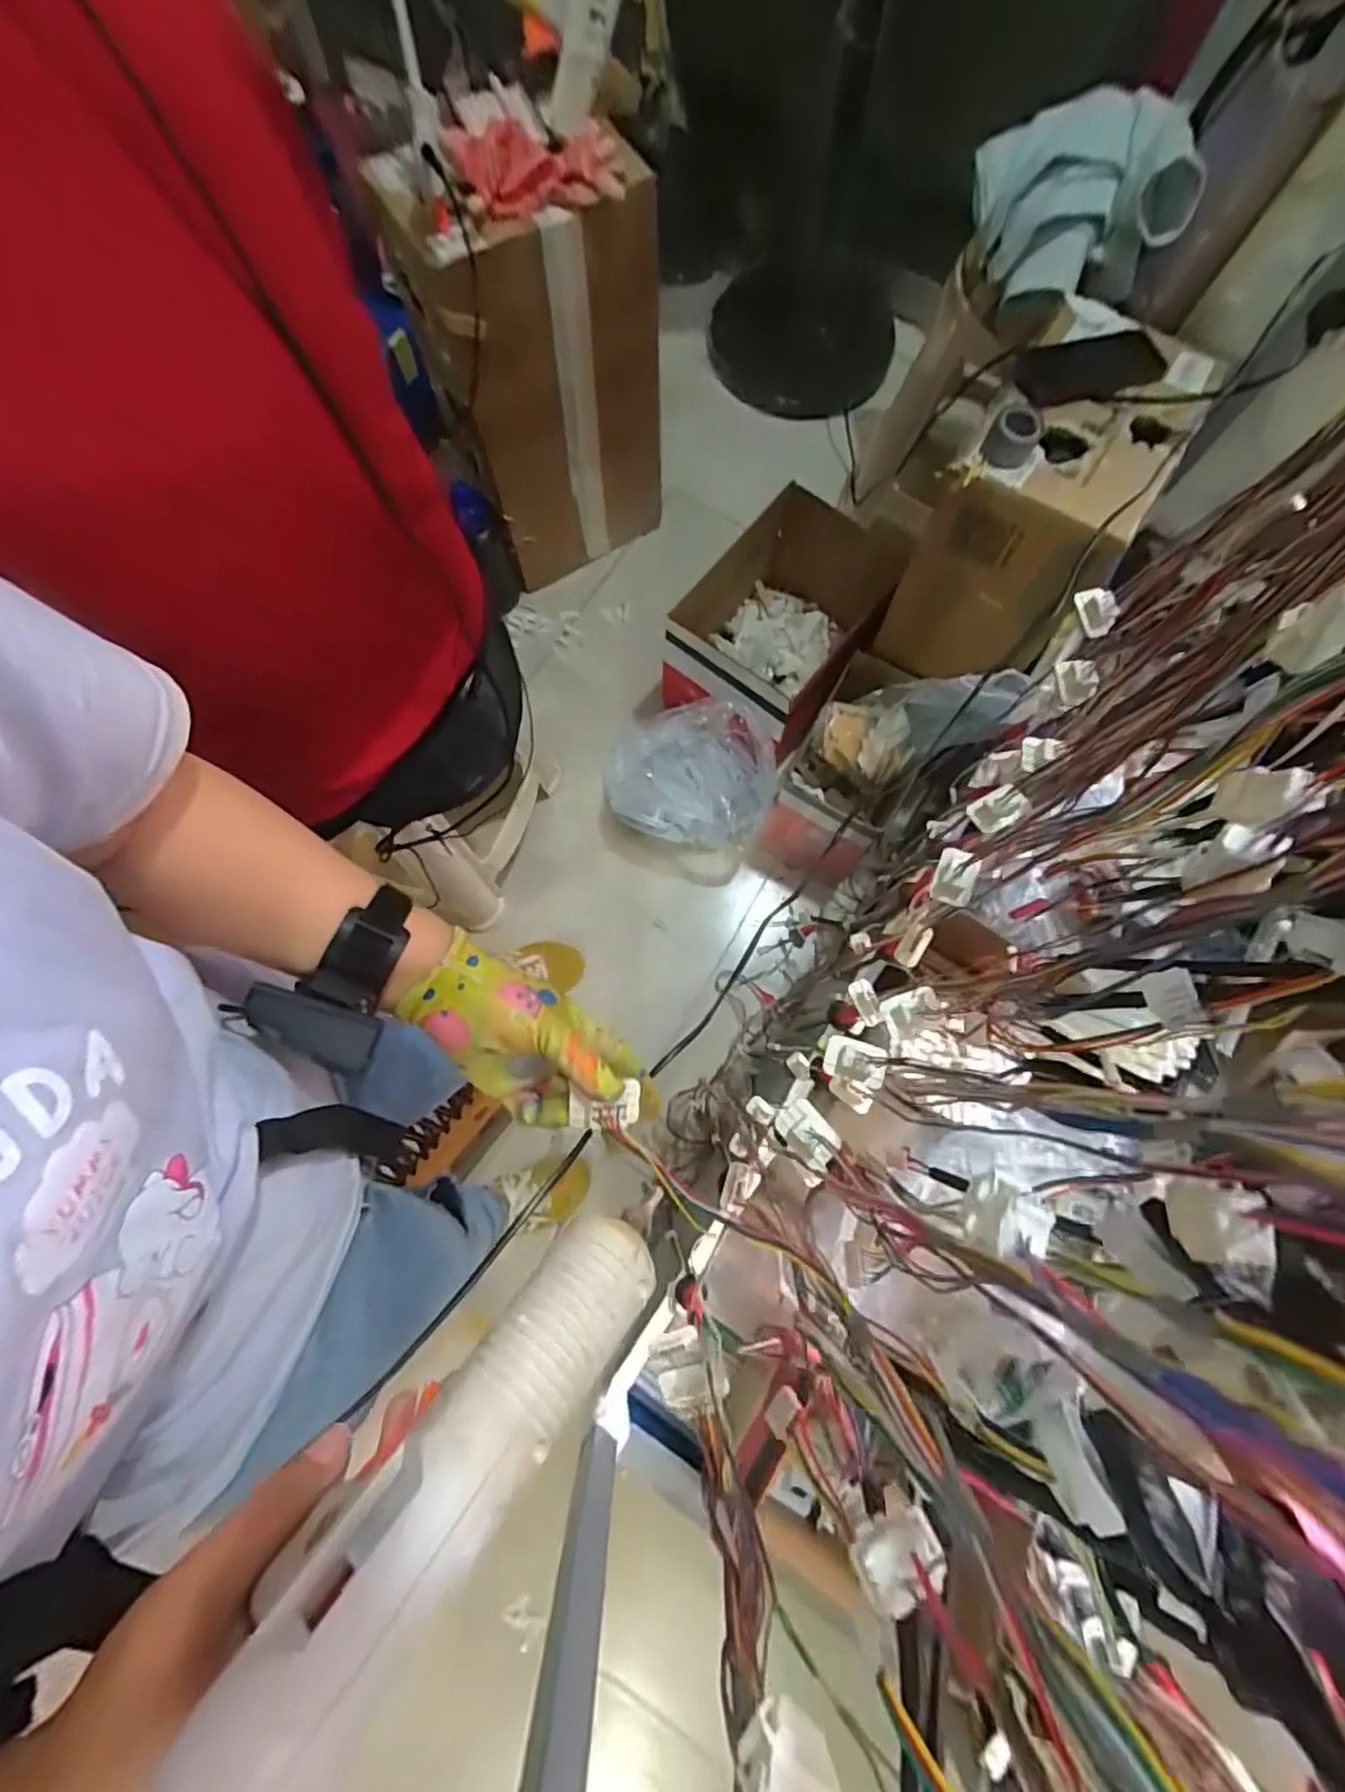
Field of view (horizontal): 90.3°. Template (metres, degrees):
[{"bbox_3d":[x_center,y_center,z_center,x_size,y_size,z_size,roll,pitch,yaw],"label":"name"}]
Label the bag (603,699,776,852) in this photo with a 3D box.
[{"bbox_3d":[0.026,-0.210,1.138,0.295,0.159,0.194,11,76,1],"label":"bag"}]

